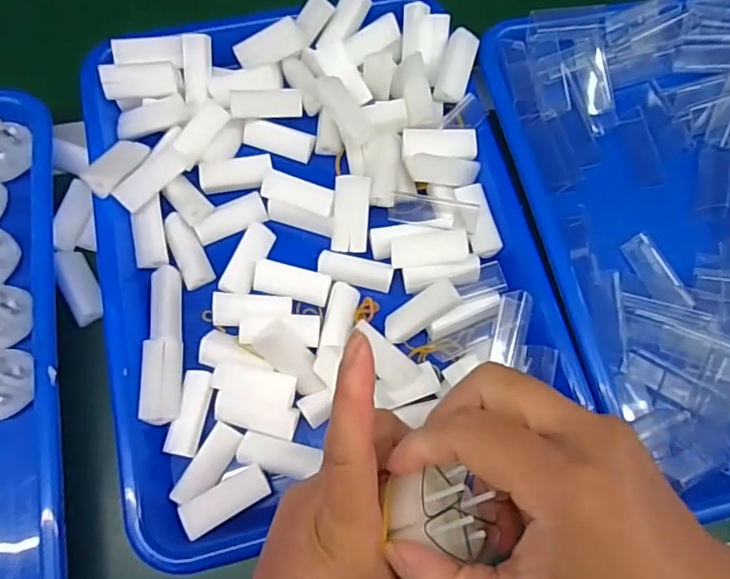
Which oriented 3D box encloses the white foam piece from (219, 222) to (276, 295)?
[{"bbox_3d":[-0.071,-0.018,0.345,0.016,0.014,0.047,22,71,6],"label":"white foam piece"}]

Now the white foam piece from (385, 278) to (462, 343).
[{"bbox_3d":[0.031,0.012,0.319,0.046,0.006,0.017,-37,74,13],"label":"white foam piece"}]

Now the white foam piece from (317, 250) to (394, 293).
[{"bbox_3d":[-0.005,-0.012,0.345,0.046,0.008,0.016,16,70,-10],"label":"white foam piece"}]

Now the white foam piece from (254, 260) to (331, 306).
[{"bbox_3d":[-0.044,-0.004,0.341,0.045,0.011,0.018,12,70,2],"label":"white foam piece"}]

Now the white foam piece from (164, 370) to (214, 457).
[{"bbox_3d":[-0.095,0.067,0.307,0.017,0.007,0.045,10,70,2],"label":"white foam piece"}]

